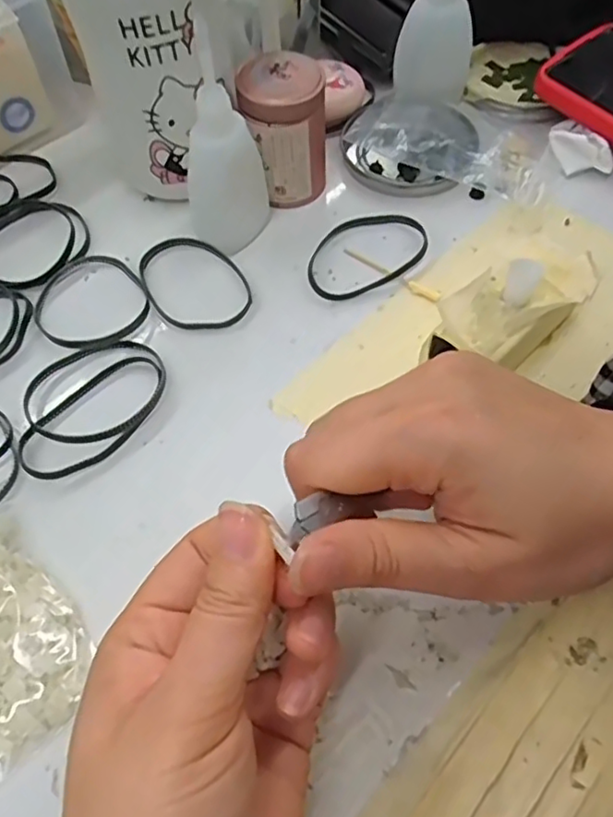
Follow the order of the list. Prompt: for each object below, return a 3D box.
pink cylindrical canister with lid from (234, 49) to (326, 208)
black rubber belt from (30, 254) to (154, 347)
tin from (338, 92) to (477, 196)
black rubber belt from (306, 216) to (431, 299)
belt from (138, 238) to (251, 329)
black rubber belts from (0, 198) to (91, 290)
[{"bbox_3d":[-0.012,-0.150,0.336,0.043,0.065,0.043,-1,59,2],"label":"pink cylindrical canister with lid"},{"bbox_3d":[-0.110,-0.054,0.319,0.056,0.006,0.063,-34,64,-16],"label":"black rubber belt"},{"bbox_3d":[0.064,-0.158,0.365,0.071,0.014,0.078,-1,59,2],"label":"tin"},{"bbox_3d":[0.030,-0.084,0.333,0.072,0.006,0.048,-26,59,-10],"label":"black rubber belt"},{"bbox_3d":[-0.060,-0.066,0.324,0.047,0.004,0.069,-39,65,-18],"label":"belt"},{"bbox_3d":[-0.153,-0.092,0.340,0.064,0.007,0.061,-1,59,2],"label":"black rubber belts"}]

